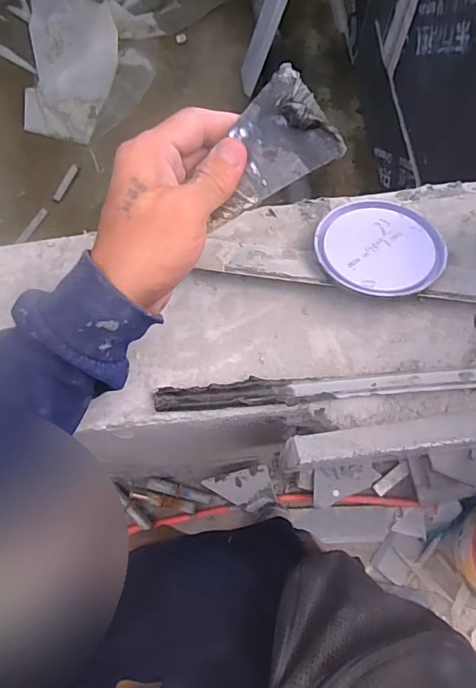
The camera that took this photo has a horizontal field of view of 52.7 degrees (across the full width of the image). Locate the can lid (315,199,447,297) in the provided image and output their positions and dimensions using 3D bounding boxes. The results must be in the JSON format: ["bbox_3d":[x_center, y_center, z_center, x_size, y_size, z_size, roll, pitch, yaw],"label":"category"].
[{"bbox_3d":[0.100,-0.070,0.344,0.088,0.004,0.083,0,60,1],"label":"can lid"}]

